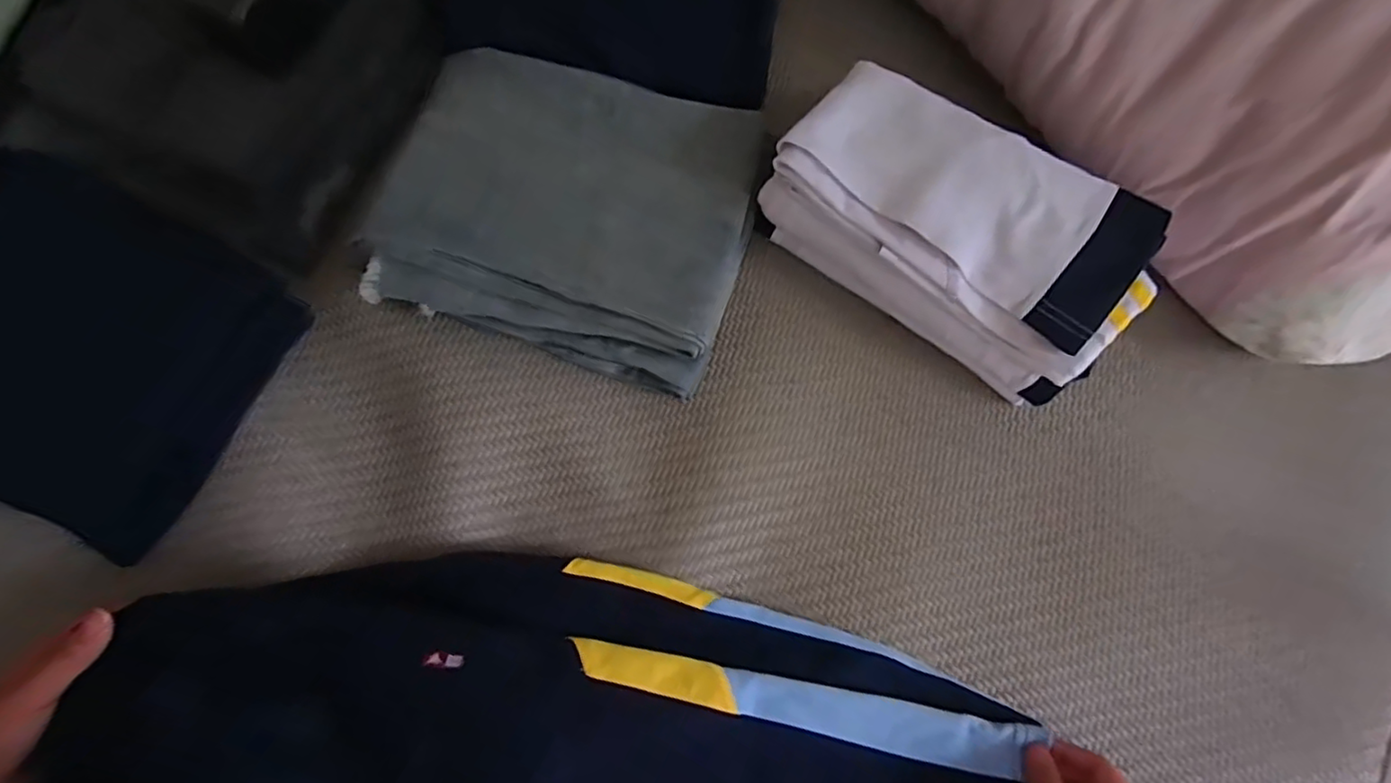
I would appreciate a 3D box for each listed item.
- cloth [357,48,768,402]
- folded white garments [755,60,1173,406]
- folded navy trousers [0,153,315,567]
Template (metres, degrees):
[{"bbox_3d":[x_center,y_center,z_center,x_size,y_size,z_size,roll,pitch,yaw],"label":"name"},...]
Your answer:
[{"bbox_3d":[-0.091,-0.137,0.459,0.255,0.053,0.223,16,76,3],"label":"cloth"},{"bbox_3d":[0.184,-0.117,0.451,0.246,0.090,0.146,36,78,8],"label":"folded white garments"},{"bbox_3d":[-0.418,-0.030,0.421,0.227,0.055,0.213,23,76,5],"label":"folded navy trousers"}]

